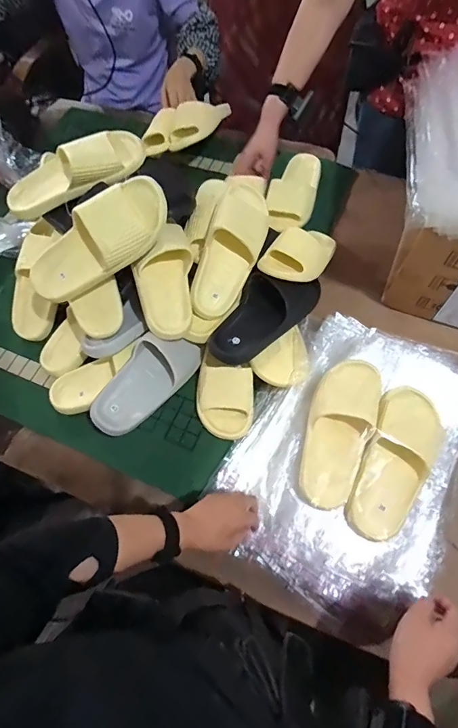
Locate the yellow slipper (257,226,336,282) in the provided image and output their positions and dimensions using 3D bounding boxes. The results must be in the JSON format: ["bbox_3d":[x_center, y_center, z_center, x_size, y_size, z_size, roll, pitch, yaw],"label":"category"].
[{"bbox_3d":[0.156,-0.228,0.792,0.100,0.067,0.216,38,48,18],"label":"yellow slipper"}]

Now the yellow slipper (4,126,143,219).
[{"bbox_3d":[-0.283,-0.353,0.727,0.260,0.071,0.109,-22,67,-7],"label":"yellow slipper"}]

